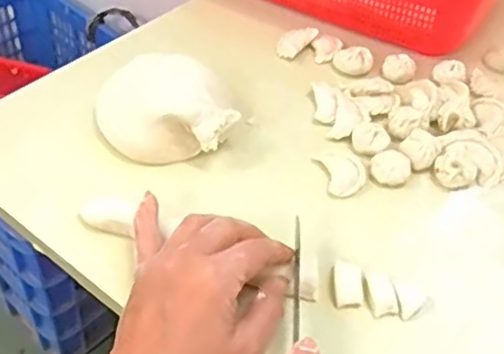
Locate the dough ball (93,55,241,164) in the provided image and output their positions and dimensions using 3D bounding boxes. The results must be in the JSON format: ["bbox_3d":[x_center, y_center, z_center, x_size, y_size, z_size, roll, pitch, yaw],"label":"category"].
[{"bbox_3d":[-0.062,-0.052,0.459,0.101,0.046,0.083,3,45,-3],"label":"dough ball"}]

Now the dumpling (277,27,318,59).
[{"bbox_3d":[0.038,-0.120,0.560,0.022,0.014,0.041,35,52,27],"label":"dumpling"}]

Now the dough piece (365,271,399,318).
[{"bbox_3d":[0.077,0.069,0.378,0.015,0.010,0.027,-4,45,-10],"label":"dough piece"}]

